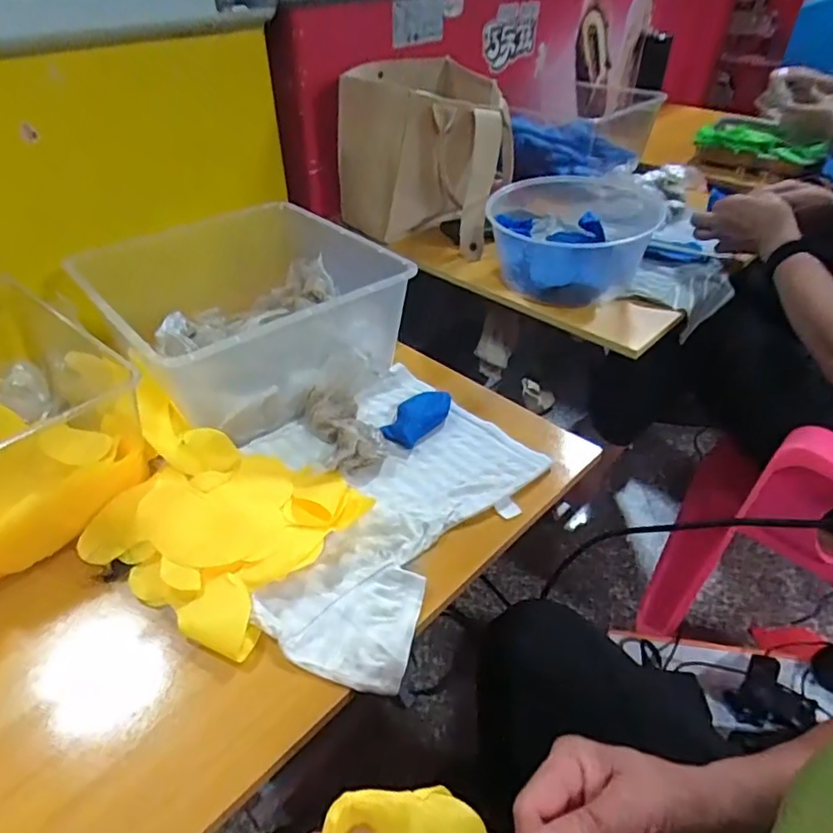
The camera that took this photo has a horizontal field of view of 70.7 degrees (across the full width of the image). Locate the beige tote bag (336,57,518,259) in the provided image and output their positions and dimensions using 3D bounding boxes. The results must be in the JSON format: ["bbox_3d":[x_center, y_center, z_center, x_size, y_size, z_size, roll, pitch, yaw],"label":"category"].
[{"bbox_3d":[0.013,-0.406,0.912,0.254,0.206,0.207,13,41,15],"label":"beige tote bag"}]

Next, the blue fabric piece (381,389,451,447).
[{"bbox_3d":[0.003,0.000,0.652,0.052,0.018,0.085,18,43,20],"label":"blue fabric piece"}]

